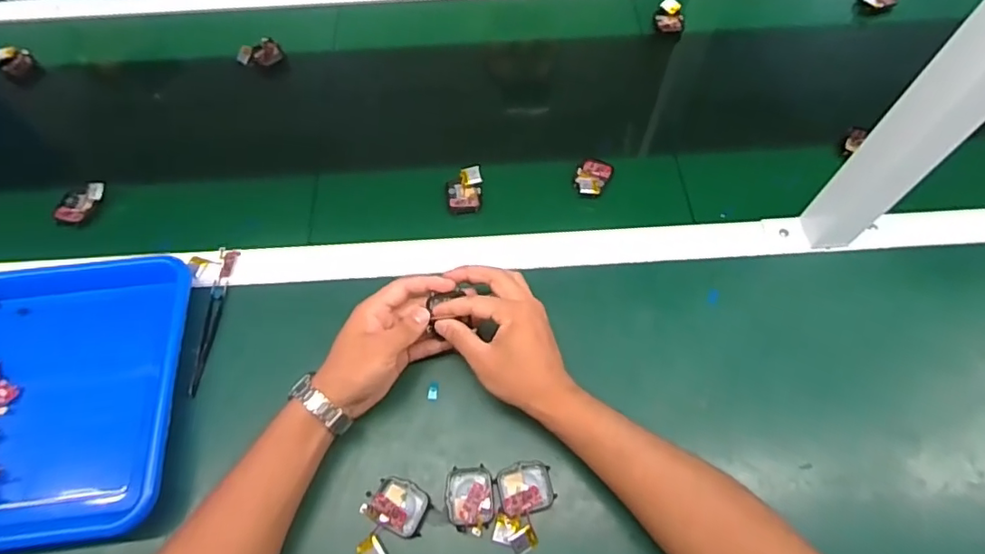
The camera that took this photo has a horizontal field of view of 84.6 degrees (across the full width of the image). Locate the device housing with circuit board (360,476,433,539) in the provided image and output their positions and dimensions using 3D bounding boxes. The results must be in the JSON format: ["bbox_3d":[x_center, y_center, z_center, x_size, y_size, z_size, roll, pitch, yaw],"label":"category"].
[{"bbox_3d":[-0.079,0.190,0.453,0.050,0.017,0.038,25,66,13],"label":"device housing with circuit board"}]

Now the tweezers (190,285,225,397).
[{"bbox_3d":[-0.280,0.059,0.530,0.010,0.012,0.112,-2,62,0],"label":"tweezers"}]

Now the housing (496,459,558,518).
[{"bbox_3d":[0.028,0.178,0.457,0.046,0.016,0.040,-13,63,-5],"label":"housing"}]

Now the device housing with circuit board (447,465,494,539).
[{"bbox_3d":[-0.019,0.187,0.455,0.037,0.014,0.051,-5,62,-1],"label":"device housing with circuit board"}]

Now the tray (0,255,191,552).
[{"bbox_3d":[-0.452,0.109,0.489,0.340,0.039,0.257,-6,62,-2],"label":"tray"}]

